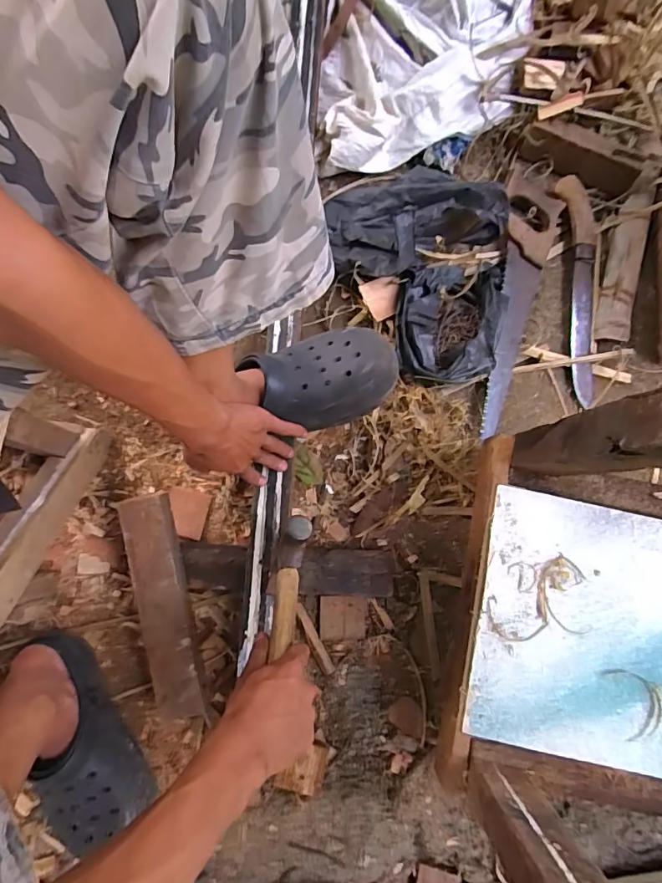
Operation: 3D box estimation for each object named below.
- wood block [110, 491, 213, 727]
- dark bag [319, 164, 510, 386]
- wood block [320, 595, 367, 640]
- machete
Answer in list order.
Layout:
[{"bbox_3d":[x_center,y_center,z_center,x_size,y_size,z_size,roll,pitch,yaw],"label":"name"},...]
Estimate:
[{"bbox_3d":[-0.210,0.212,0.615,0.067,0.045,0.288,-11,92,-3],"label":"wood block"},{"bbox_3d":[0.155,-0.263,0.688,0.244,0.108,0.333,-33,81,-6],"label":"dark bag"},{"bbox_3d":[0.017,0.247,0.677,0.064,0.013,0.059,2,79,0],"label":"wood block"},{"bbox_3d":[0.378,-0.240,0.735,0.058,0.057,0.344,1,79,0],"label":"machete"}]

